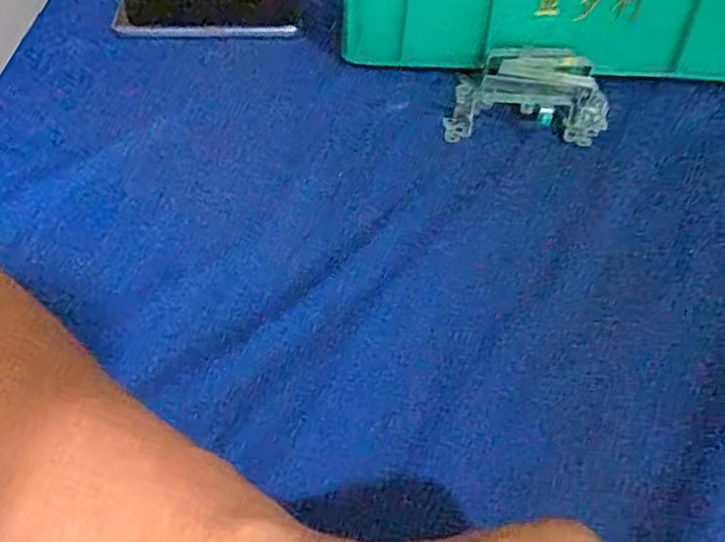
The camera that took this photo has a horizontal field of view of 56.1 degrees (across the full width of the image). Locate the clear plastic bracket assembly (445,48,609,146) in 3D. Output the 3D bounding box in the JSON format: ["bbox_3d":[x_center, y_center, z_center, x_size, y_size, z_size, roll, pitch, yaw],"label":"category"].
[{"bbox_3d":[0.126,-0.135,0.516,0.119,0.036,0.094,8,42,5],"label":"clear plastic bracket assembly"}]

